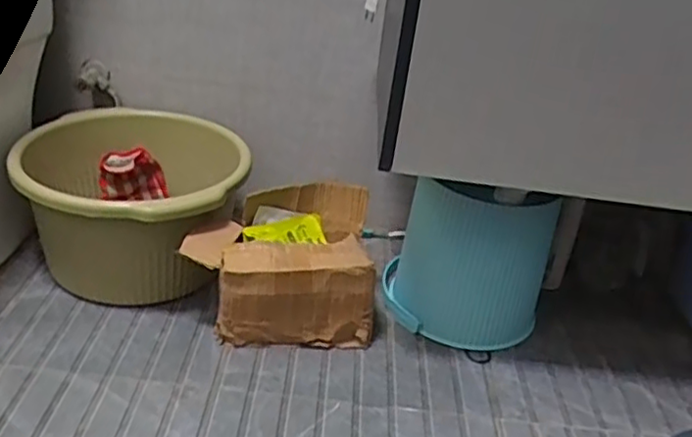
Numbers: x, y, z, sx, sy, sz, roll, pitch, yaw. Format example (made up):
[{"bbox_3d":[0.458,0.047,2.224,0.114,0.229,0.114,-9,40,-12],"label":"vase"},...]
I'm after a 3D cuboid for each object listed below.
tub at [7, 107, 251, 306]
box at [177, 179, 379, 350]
[{"bbox_3d":[-0.348,-0.016,1.114,0.345,0.224,0.328,4,30,-6],"label":"tub"},{"bbox_3d":[-0.102,0.075,1.045,0.283,0.198,0.174,3,30,-9],"label":"box"}]

